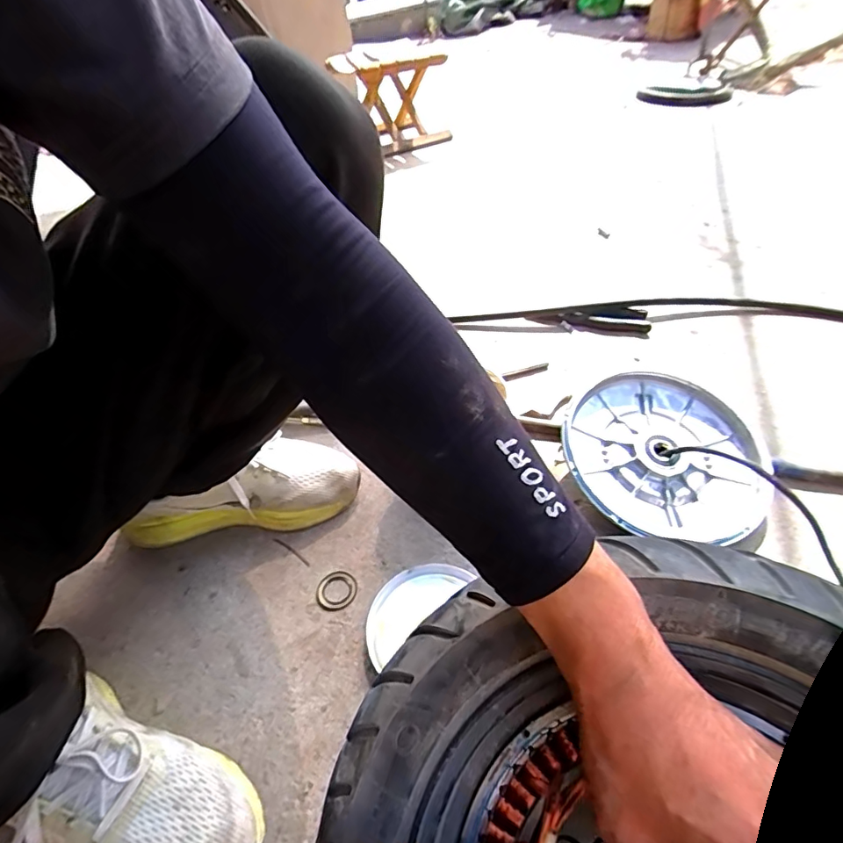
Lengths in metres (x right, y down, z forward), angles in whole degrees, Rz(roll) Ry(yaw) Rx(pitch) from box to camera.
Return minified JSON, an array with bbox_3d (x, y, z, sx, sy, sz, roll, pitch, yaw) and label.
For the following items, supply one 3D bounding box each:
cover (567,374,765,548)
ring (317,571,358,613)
[{"bbox_3d":[0.277,0.035,0.566,0.210,0.039,0.199,4,64,1],"label":"cover"},{"bbox_3d":[-0.087,0.172,0.503,0.042,0.004,0.042,-4,44,3],"label":"ring"}]

